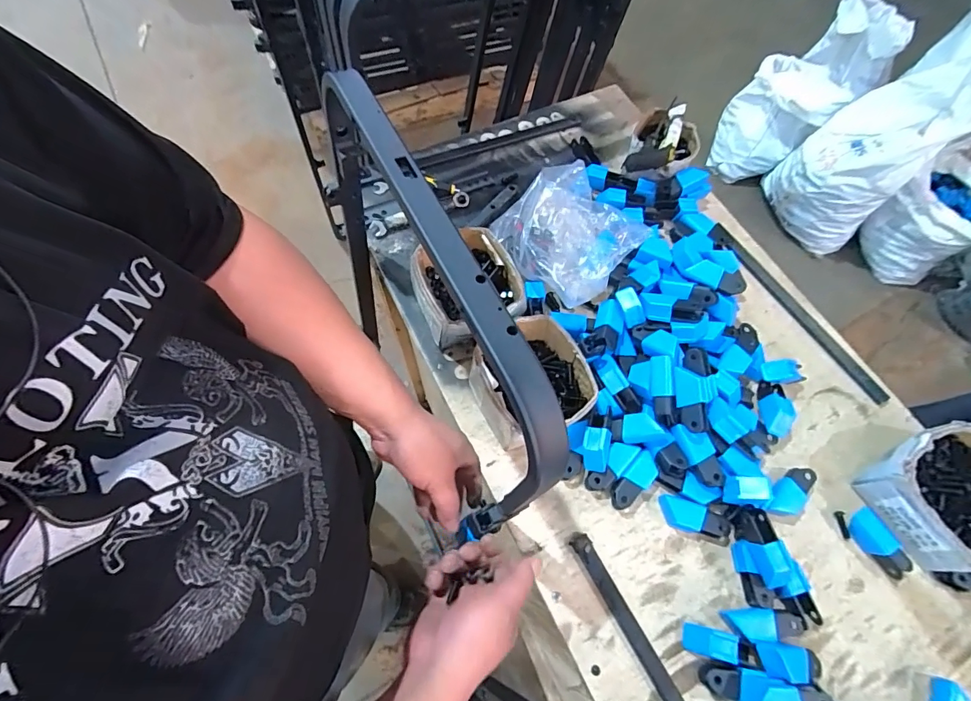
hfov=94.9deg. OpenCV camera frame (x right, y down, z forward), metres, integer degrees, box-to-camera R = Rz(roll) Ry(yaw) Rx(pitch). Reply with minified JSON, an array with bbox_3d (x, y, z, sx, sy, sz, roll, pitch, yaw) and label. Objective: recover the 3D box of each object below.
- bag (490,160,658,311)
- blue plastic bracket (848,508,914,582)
[{"bbox_3d":[0.120,-0.173,0.680,0.147,0.127,0.196,-19,67,-11],"label":"bag"},{"bbox_3d":[0.506,0.249,0.573,0.030,0.031,0.085,-28,70,-15],"label":"blue plastic bracket"}]

